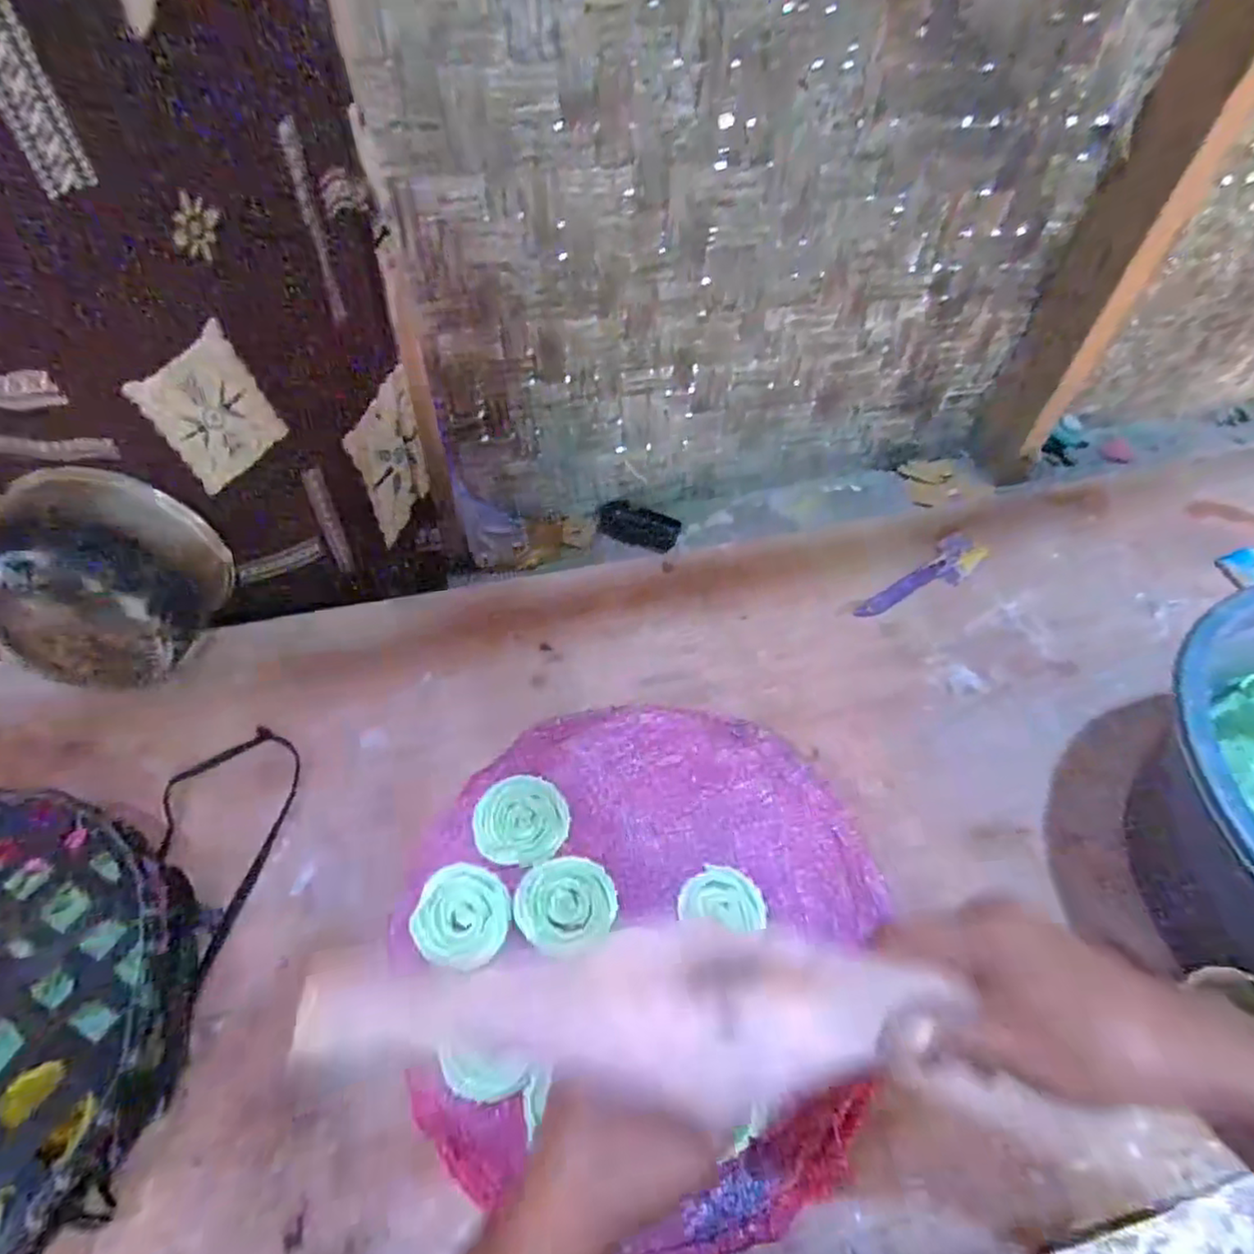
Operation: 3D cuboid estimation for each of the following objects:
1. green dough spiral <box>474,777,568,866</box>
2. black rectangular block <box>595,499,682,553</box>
[{"bbox_3d":[-0.089,0.161,0.553,0.076,0.004,0.076,0,49,0],"label":"green dough spiral"},{"bbox_3d":[0.018,-0.145,0.942,0.119,0.034,0.050,25,53,20],"label":"black rectangular block"}]

